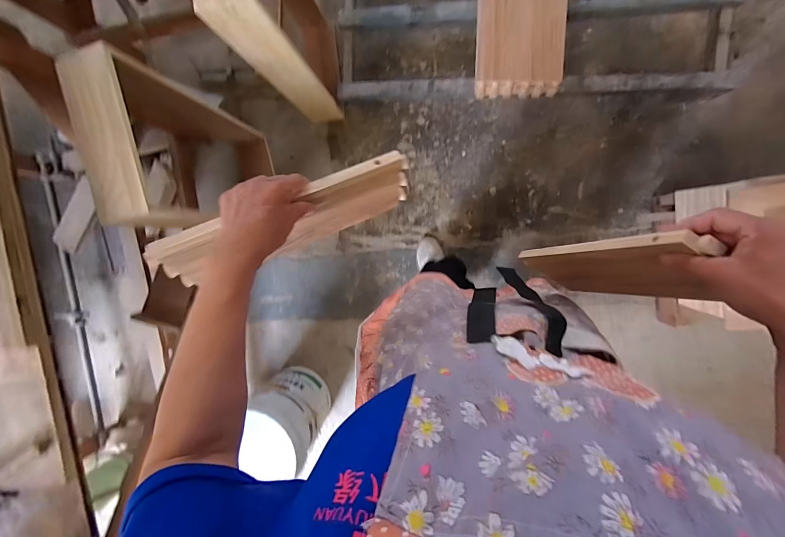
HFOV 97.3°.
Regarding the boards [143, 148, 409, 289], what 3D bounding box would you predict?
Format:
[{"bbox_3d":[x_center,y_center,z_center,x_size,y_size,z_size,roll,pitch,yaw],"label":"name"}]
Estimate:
[{"bbox_3d":[-0.130,-0.065,0.467,0.335,0.108,0.058,-23,92,-15],"label":"boards"}]

